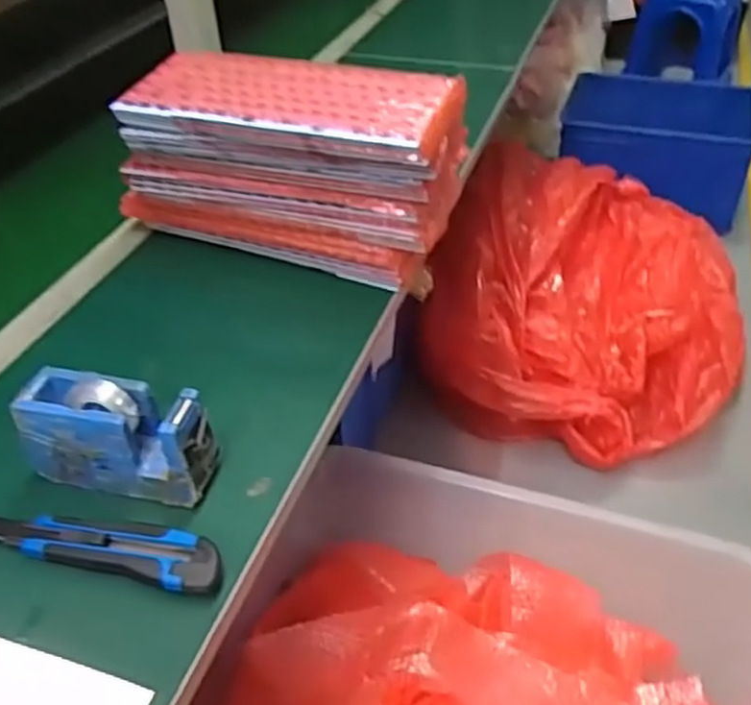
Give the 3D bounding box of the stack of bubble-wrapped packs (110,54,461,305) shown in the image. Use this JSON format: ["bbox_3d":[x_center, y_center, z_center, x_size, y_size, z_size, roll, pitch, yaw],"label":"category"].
[{"bbox_3d":[-0.088,-0.186,0.785,0.331,0.179,0.132,12,42,16],"label":"stack of bubble-wrapped packs"}]

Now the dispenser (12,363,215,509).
[{"bbox_3d":[-0.189,0.067,0.563,0.130,0.086,0.061,12,42,16],"label":"dispenser"}]

